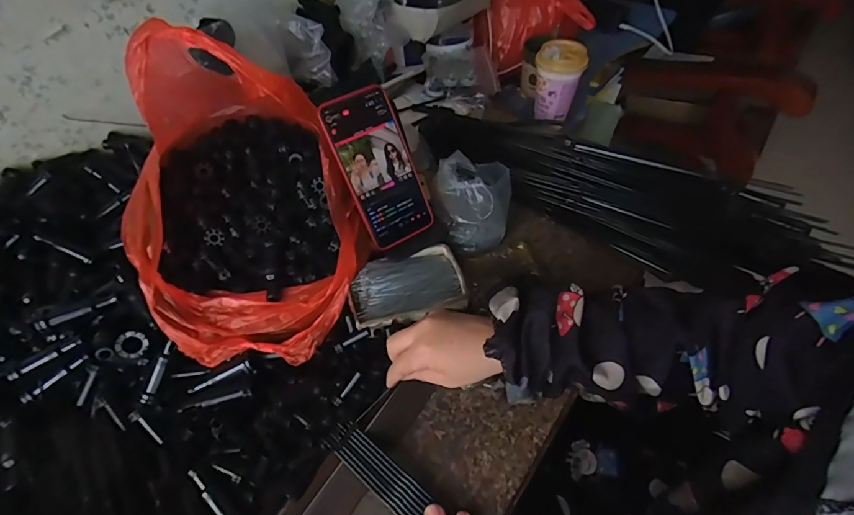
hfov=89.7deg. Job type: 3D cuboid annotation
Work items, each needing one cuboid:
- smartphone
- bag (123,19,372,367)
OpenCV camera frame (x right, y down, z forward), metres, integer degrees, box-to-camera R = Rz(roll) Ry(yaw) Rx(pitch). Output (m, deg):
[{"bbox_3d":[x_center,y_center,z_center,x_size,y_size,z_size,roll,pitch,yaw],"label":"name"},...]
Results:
[{"bbox_3d":[-0.052,-0.094,0.463,0.080,0.163,0.005,-31,22,-17],"label":"smartphone"},{"bbox_3d":[-0.185,-0.064,0.425,0.206,0.212,0.281,-16,54,-15],"label":"bag"}]

